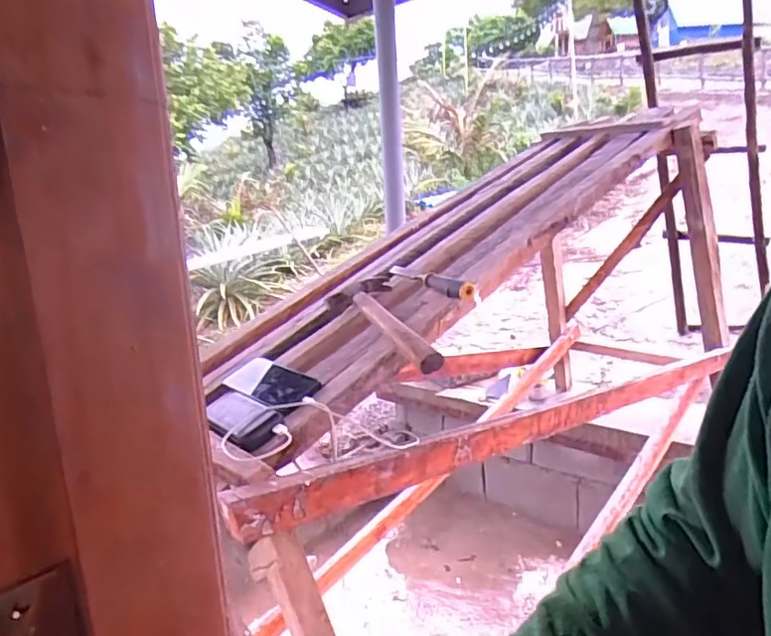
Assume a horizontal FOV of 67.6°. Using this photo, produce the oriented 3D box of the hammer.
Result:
[{"bbox_3d":[-0.015,0.005,0.951,0.118,0.065,0.334,-8,17,-12],"label":"hammer"}]

